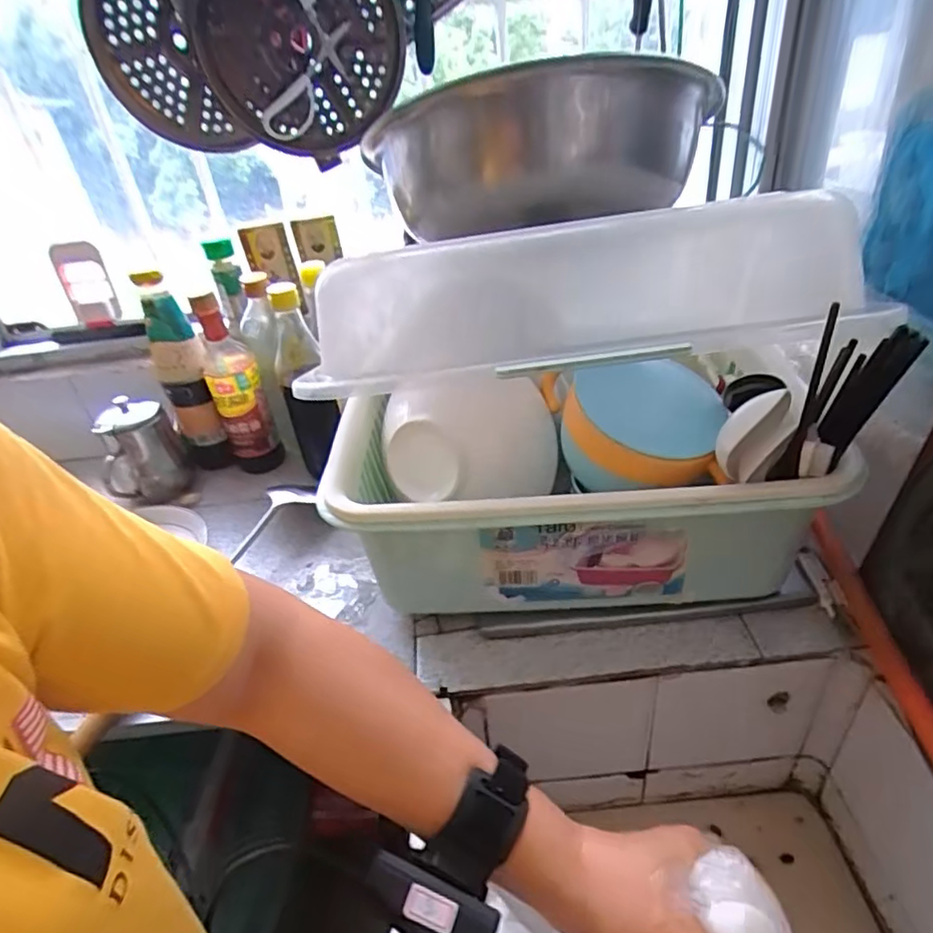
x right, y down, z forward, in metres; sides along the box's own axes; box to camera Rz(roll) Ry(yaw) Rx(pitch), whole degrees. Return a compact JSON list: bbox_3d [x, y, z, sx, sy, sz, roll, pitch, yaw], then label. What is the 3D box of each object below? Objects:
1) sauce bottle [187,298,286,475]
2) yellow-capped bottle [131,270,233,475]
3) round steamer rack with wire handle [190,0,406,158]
[{"bbox_3d":[-0.287,-0.095,0.757,0.064,0.239,0.056,-20,37,-17],"label":"sauce bottle"},{"bbox_3d":[-0.354,-0.114,0.757,0.058,0.250,0.071,-20,37,-17],"label":"yellow-capped bottle"},{"bbox_3d":[-0.168,-0.434,0.616,0.201,0.196,0.030,1,33,-11],"label":"round steamer rack with wire handle"}]

